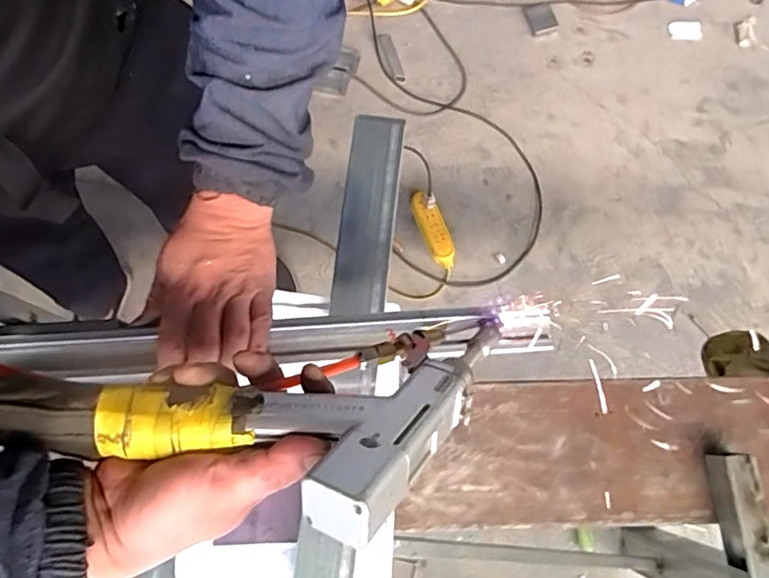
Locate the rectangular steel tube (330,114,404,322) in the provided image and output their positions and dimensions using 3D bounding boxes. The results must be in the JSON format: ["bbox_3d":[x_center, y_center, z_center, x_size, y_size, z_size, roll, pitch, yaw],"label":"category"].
[{"bbox_3d":[-0.019,-0.084,0.635,0.060,0.022,0.234,6,75,1],"label":"rectangular steel tube"}]

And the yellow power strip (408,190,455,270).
[{"bbox_3d":[0.118,-0.141,1.343,0.063,0.033,0.185,-26,90,-7],"label":"yellow power strip"}]

